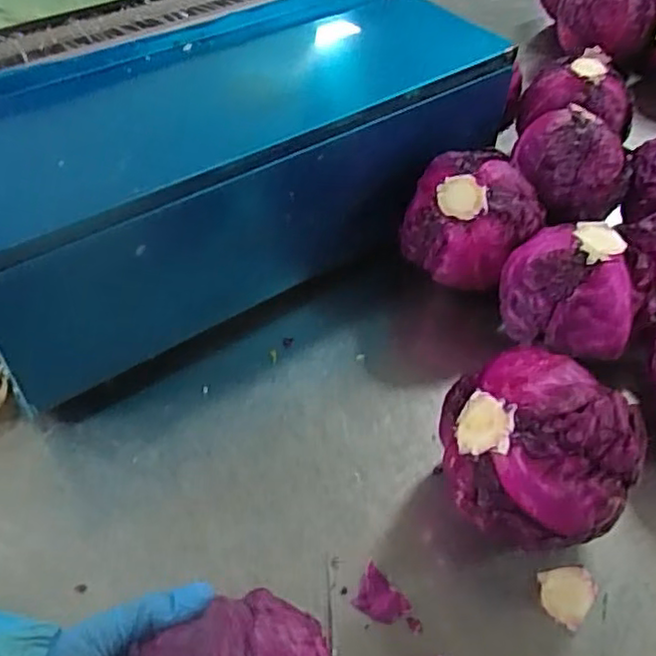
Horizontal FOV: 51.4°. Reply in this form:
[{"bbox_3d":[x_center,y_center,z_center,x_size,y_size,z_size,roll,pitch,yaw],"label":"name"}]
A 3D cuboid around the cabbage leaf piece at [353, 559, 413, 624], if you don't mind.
[{"bbox_3d":[0.036,0.174,0.441,0.036,0.004,0.029,27,52,22],"label":"cabbage leaf piece"}]

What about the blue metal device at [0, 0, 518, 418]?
[{"bbox_3d":[-0.104,-0.168,0.633,0.487,0.180,0.268,-30,55,-25],"label":"blue metal device"}]

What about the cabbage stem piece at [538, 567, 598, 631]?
[{"bbox_3d":[0.155,0.171,0.444,0.034,0.008,0.039,34,54,27],"label":"cabbage stem piece"}]

